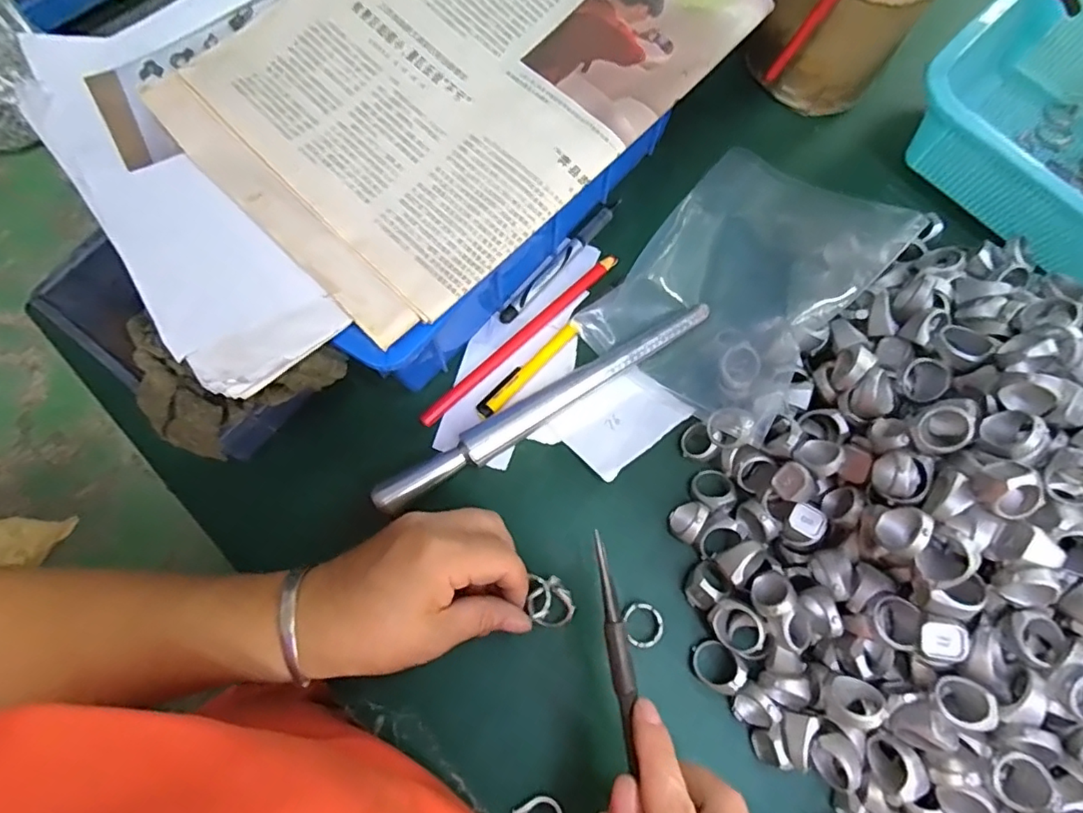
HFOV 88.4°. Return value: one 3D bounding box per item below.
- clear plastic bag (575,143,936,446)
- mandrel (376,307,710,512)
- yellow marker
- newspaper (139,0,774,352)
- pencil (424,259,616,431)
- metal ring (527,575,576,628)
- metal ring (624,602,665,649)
[{"bbox_3d":[0.138,-0.089,0.368,0.132,0.025,0.204,38,77,10],"label":"clear plastic bag"},{"bbox_3d":[0.006,-0.005,0.344,0.236,0.016,0.019,-33,76,-10],"label":"mandrel"},{"bbox_3d":[-0.009,-0.024,0.358,0.013,0.008,0.084,42,77,11],"label":"yellow marker"},{"bbox_3d":[-0.044,-0.192,0.288,0.203,0.047,0.275,43,78,12],"label":"newspaper"},{"bbox_3d":[-0.012,-0.045,0.365,0.166,0.010,0.011,-43,78,-12],"label":"pencil"},{"bbox_3d":[0.006,0.112,0.312,0.024,0.012,0.024,0,73,0],"label":"metal ring"},{"bbox_3d":[0.058,0.125,0.318,0.024,0.005,0.024,0,73,0],"label":"metal ring"}]

